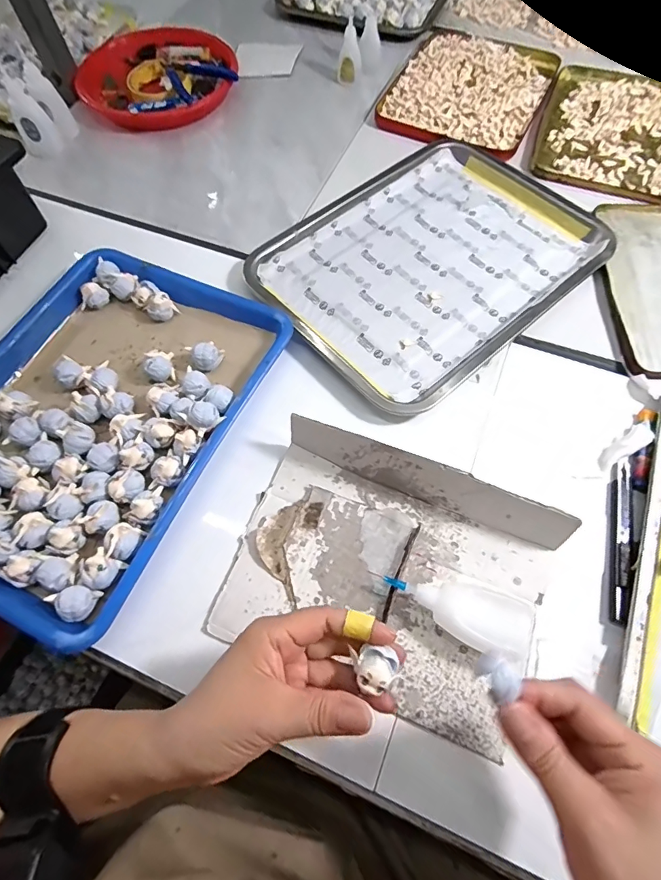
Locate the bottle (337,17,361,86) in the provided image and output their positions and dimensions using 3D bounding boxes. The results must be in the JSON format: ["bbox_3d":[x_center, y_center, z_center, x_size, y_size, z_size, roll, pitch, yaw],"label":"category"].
[{"bbox_3d":[0.025,-0.533,0.613,0.032,0.067,0.021,0,66,3],"label":"bottle"}]

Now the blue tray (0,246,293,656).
[{"bbox_3d":[-0.216,-0.022,0.401,0.256,0.032,0.325,23,69,12],"label":"blue tray"}]

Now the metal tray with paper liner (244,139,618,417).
[{"bbox_3d":[0.114,-0.197,0.477,0.352,0.022,0.250,-39,70,-14],"label":"metal tray with paper liner"}]

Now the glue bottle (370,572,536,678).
[{"bbox_3d":[0.096,0.122,0.324,0.114,0.027,0.047,19,68,11],"label":"glue bottle"}]

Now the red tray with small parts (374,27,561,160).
[{"bbox_3d":[0.193,-0.492,0.609,0.196,0.019,0.238,23,69,13],"label":"red tray with small parts"}]

